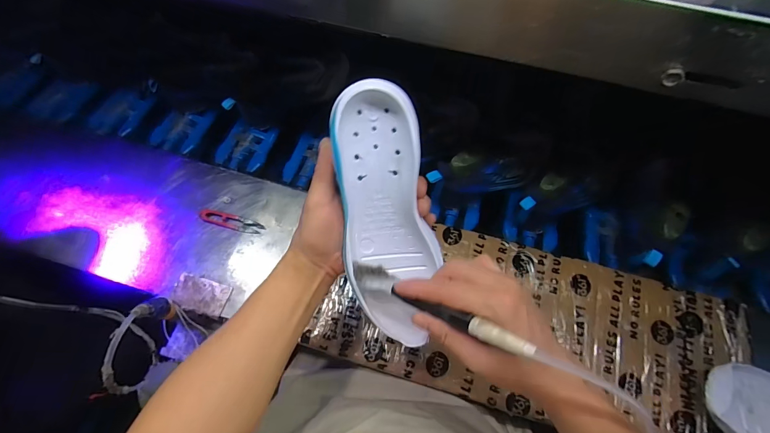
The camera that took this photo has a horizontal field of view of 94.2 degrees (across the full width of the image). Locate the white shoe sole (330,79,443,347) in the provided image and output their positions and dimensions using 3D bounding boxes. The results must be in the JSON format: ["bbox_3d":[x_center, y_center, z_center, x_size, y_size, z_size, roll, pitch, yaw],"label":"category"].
[{"bbox_3d":[0.003,0.005,0.338,0.083,0.032,0.244,-7,103,-4],"label":"white shoe sole"}]

